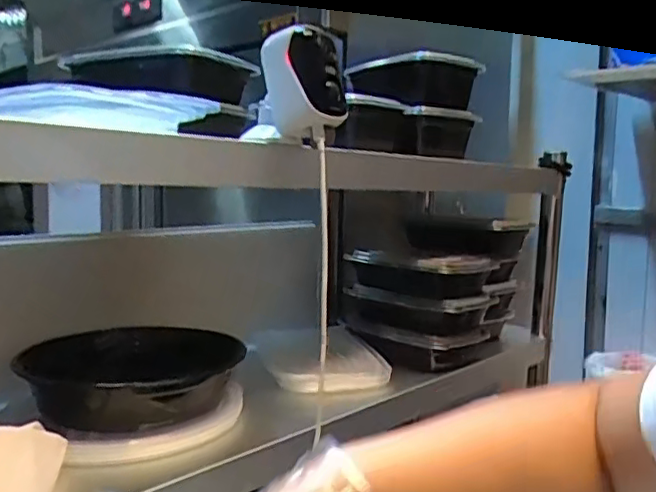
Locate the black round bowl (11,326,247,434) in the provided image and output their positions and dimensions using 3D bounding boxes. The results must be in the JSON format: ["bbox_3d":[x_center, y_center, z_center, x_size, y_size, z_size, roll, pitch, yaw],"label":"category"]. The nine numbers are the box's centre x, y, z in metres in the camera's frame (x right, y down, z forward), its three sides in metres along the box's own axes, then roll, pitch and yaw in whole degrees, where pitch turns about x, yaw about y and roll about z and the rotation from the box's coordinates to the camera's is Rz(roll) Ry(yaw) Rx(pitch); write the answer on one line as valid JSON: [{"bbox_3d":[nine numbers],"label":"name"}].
[{"bbox_3d":[-0.212,0.141,0.677,0.202,0.062,0.202,0,5,0],"label":"black round bowl"}]

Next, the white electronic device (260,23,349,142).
[{"bbox_3d":[-0.021,-0.153,0.560,0.074,0.096,0.063,-1,5,-5],"label":"white electronic device"}]

